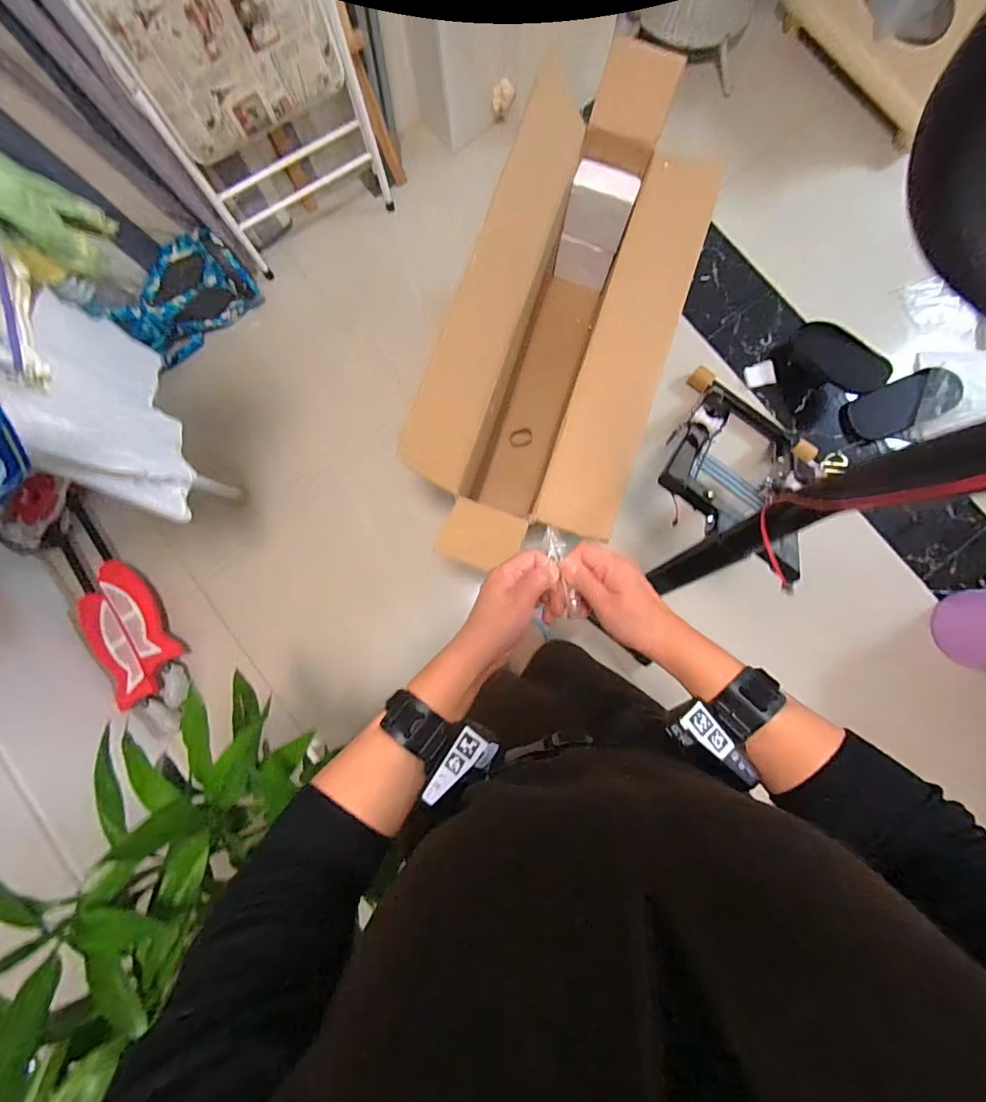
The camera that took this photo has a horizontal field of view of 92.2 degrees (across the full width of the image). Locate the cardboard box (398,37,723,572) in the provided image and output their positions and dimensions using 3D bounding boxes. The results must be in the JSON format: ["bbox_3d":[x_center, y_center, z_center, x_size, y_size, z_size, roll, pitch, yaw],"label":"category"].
[{"bbox_3d":[0.159,-0.451,1.103,0.407,0.483,1.048,19,85,3],"label":"cardboard box"}]

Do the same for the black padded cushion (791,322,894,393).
[{"bbox_3d":[0.920,-0.516,1.259,0.251,0.031,0.102,50,126,24],"label":"black padded cushion"}]

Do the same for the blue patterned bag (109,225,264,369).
[{"bbox_3d":[-0.843,-0.685,1.303,0.368,0.211,0.137,-39,85,-3],"label":"blue patterned bag"}]

